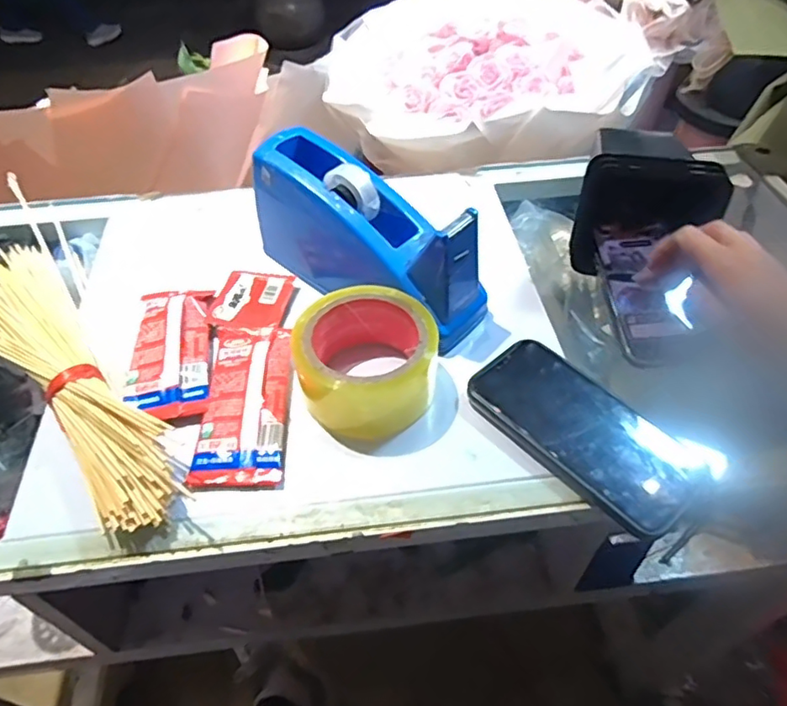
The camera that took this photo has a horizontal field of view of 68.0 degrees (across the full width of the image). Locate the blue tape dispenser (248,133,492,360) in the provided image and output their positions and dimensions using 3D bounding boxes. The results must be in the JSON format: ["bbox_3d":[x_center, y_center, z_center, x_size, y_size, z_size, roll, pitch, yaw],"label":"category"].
[{"bbox_3d":[-0.022,-0.094,0.482,0.212,0.106,0.064,31,56,25],"label":"blue tape dispenser"}]

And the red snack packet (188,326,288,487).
[{"bbox_3d":[-0.109,0.036,0.427,0.060,0.018,0.135,-3,49,-2],"label":"red snack packet"}]

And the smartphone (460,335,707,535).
[{"bbox_3d":[0.130,0.054,0.405,0.076,0.016,0.157,-34,57,-25],"label":"smartphone"}]

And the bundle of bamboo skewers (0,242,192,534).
[{"bbox_3d":[-0.258,0.012,0.442,0.096,0.035,0.336,-35,57,-26],"label":"bundle of bamboo skewers"}]

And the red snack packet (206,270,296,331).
[{"bbox_3d":[-0.122,-0.045,0.497,0.059,0.007,0.066,5,49,5],"label":"red snack packet"}]

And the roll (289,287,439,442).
[{"bbox_3d":[-0.020,0.007,0.425,0.099,0.056,0.093,0,49,1],"label":"roll"}]

